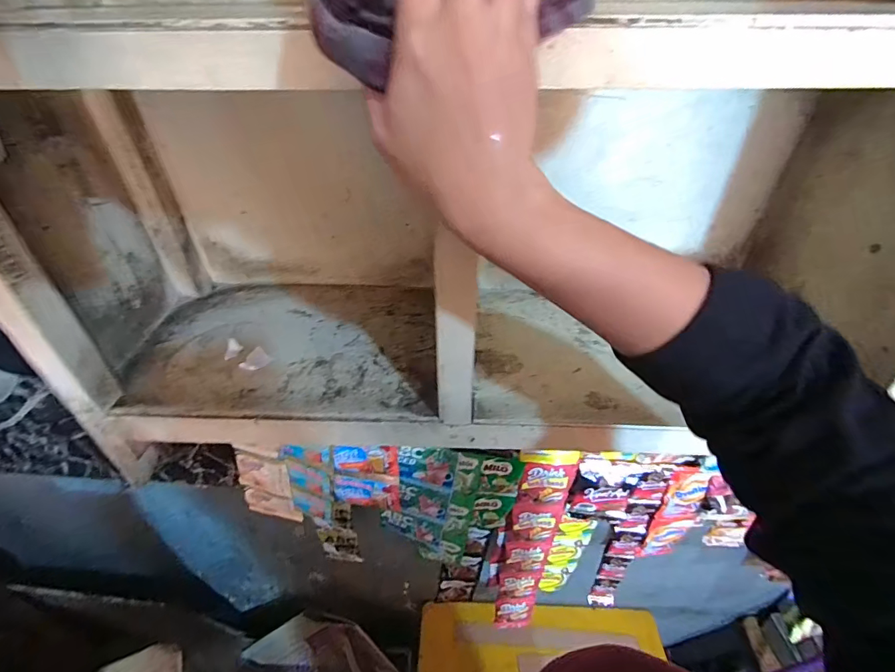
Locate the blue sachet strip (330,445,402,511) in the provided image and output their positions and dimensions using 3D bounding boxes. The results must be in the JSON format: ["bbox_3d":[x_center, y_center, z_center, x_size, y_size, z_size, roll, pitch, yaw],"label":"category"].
[{"bbox_3d":[-0.131,0.230,0.702,0.109,0.136,0.027,1,38,2],"label":"blue sachet strip"}]

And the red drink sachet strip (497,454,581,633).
[{"bbox_3d":[0.157,0.422,0.845,0.091,0.602,0.028,1,38,1],"label":"red drink sachet strip"}]

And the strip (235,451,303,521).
[{"bbox_3d":[-0.336,0.290,0.826,0.114,0.199,0.019,9,39,11],"label":"strip"}]

